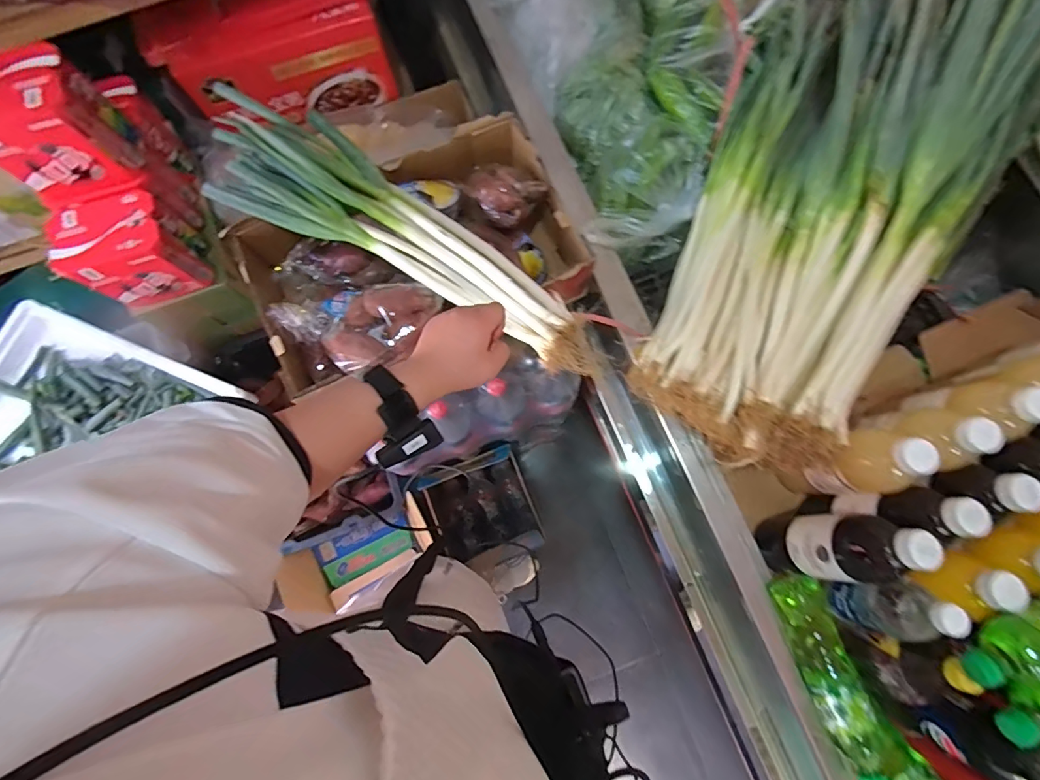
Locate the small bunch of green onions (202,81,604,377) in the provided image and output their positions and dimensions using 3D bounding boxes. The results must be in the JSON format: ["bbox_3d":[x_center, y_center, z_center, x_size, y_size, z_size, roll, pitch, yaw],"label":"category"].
[{"bbox_3d":[-0.182,-0.231,0.704,0.690,0.093,0.160,32,79,6],"label":"small bunch of green onions"}]

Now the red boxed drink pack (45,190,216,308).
[{"bbox_3d":[-0.706,-0.245,0.856,0.190,0.158,0.120,-17,77,-3],"label":"red boxed drink pack"}]

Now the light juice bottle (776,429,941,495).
[{"bbox_3d":[0.454,0.107,0.644,0.074,0.215,0.070,0,77,1],"label":"light juice bottle"}]

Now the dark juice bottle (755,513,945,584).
[{"bbox_3d":[0.411,0.208,0.618,0.086,0.232,0.085,7,77,3],"label":"dark juice bottle"}]

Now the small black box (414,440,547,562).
[{"bbox_3d":[-0.098,0.273,1.110,0.226,0.262,0.204,-20,77,-3],"label":"small black box"}]

